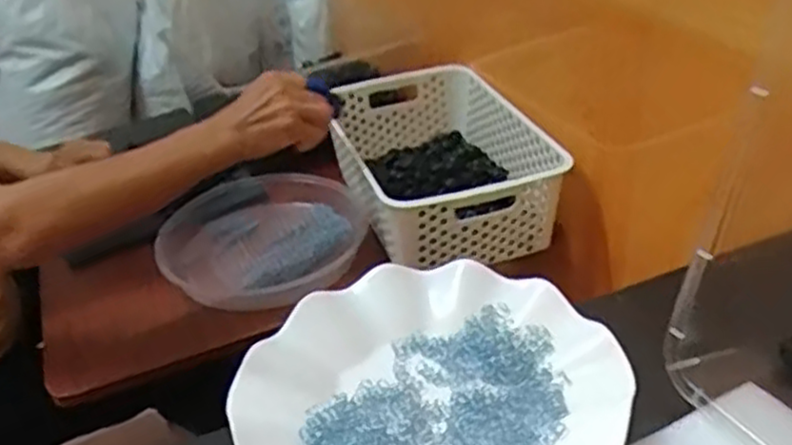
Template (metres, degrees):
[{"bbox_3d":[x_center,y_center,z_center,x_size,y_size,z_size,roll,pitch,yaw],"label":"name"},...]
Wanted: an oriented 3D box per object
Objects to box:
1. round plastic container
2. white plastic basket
[{"bbox_3d":[-0.151,0.020,0.869,0.225,0.051,0.225,-5,34,3],"label":"round plastic container"},{"bbox_3d":[0.046,-0.076,0.893,0.205,0.101,0.314,-15,35,-11],"label":"white plastic basket"}]

